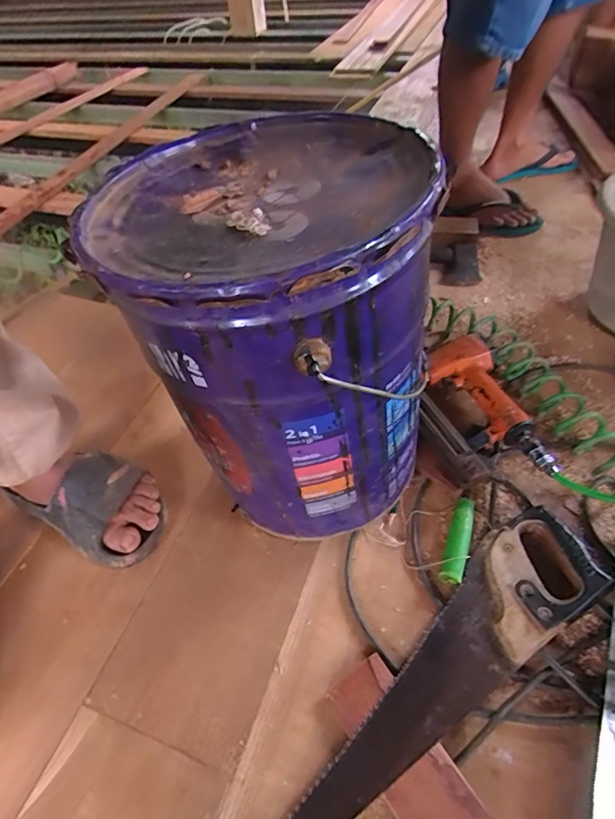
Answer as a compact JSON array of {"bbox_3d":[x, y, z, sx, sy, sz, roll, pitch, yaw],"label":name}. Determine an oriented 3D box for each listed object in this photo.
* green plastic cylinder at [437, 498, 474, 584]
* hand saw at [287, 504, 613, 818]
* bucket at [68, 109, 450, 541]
[{"bbox_3d":[0.177,0.153,0.548,0.025,0.022,0.103,14,50,19],"label":"green plastic cylinder"},{"bbox_3d":[0.113,0.262,0.452,0.471,0.035,0.109,-31,51,-21],"label":"hand saw"},{"bbox_3d":[-0.024,-0.057,0.487,0.254,0.350,0.269,-3,48,3],"label":"bucket"}]

